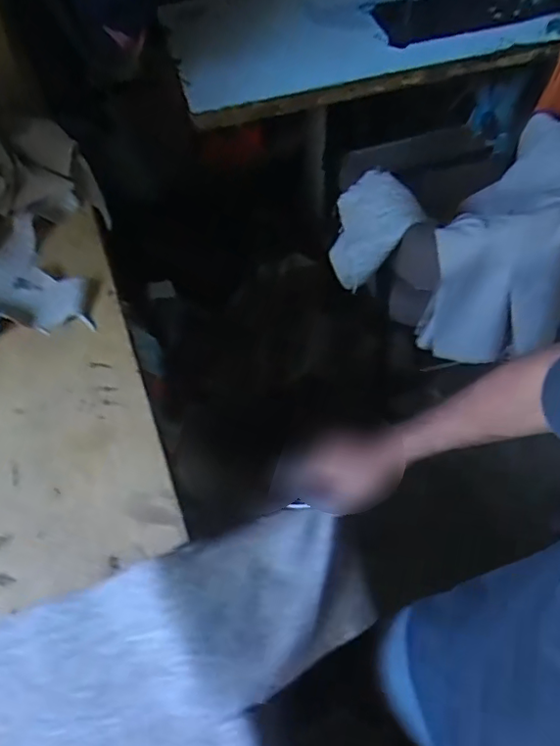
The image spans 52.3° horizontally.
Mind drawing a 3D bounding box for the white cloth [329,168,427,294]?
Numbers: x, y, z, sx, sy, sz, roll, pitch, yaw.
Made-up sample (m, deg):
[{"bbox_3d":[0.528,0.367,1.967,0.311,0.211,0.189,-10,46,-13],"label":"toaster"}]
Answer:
[{"bbox_3d":[0.169,-0.288,1.134,0.144,0.050,0.213,44,104,-2],"label":"white cloth"}]

